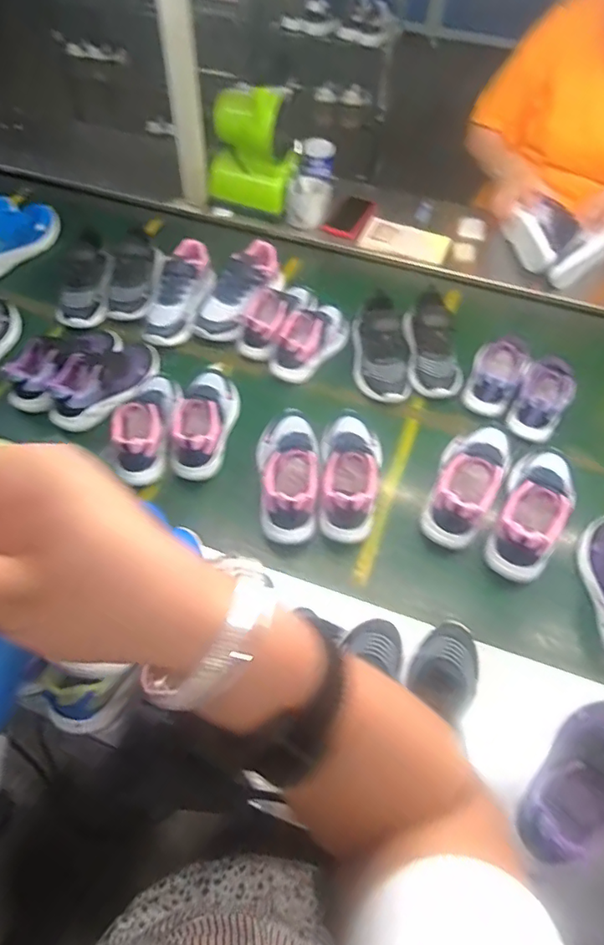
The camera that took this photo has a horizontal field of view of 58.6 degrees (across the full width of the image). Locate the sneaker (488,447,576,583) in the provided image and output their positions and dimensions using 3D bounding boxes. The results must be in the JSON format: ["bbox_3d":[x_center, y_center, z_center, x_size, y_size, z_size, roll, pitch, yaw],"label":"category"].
[{"bbox_3d":[0.347,0.047,0.793,0.085,0.111,0.228,26,59,14],"label":"sneaker"}]

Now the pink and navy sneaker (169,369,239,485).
[{"bbox_3d":[-0.156,-0.094,0.876,0.085,0.082,0.210,5,56,1],"label":"pink and navy sneaker"}]

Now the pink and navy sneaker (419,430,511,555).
[{"bbox_3d":[0.252,0.006,0.814,0.088,0.103,0.204,25,59,14],"label":"pink and navy sneaker"}]

